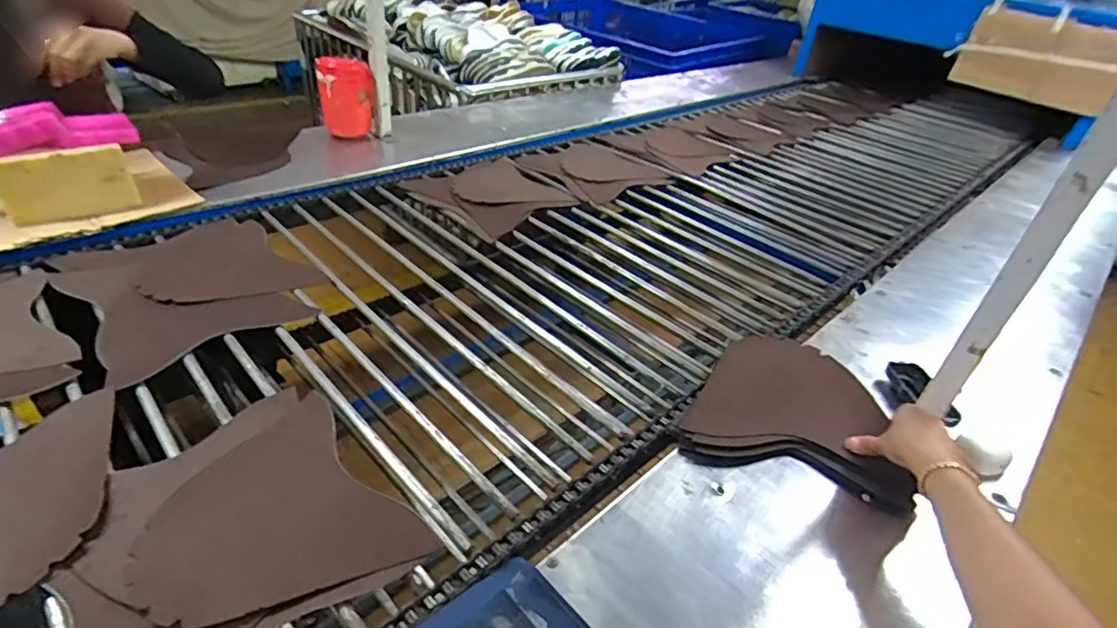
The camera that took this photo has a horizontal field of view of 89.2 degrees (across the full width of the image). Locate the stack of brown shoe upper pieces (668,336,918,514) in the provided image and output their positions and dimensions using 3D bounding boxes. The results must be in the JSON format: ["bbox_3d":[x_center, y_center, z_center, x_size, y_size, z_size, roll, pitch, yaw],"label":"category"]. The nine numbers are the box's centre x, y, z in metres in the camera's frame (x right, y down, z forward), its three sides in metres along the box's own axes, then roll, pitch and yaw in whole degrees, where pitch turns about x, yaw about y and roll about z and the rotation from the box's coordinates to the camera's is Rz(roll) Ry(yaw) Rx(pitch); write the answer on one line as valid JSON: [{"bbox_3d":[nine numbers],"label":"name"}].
[{"bbox_3d":[0.281,0.113,0.700,0.245,0.043,0.221,14,36,10],"label":"stack of brown shoe upper pieces"}]

